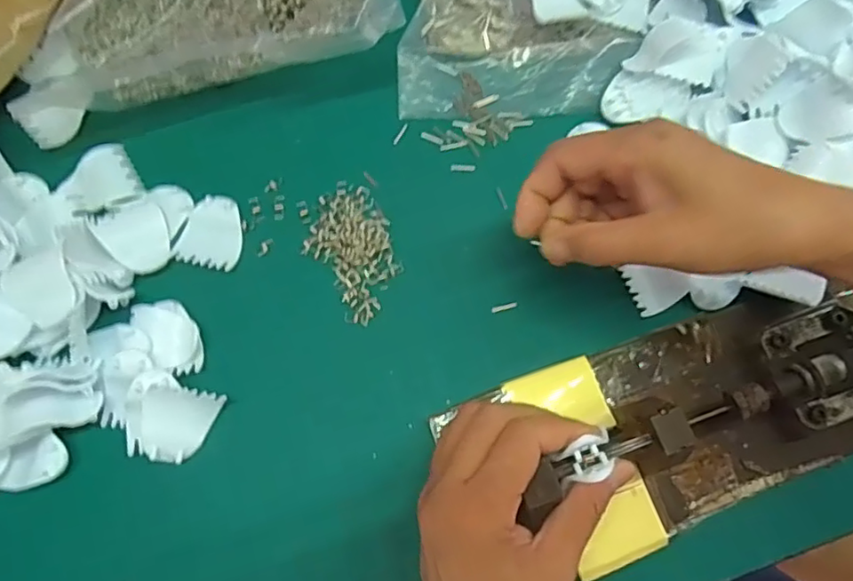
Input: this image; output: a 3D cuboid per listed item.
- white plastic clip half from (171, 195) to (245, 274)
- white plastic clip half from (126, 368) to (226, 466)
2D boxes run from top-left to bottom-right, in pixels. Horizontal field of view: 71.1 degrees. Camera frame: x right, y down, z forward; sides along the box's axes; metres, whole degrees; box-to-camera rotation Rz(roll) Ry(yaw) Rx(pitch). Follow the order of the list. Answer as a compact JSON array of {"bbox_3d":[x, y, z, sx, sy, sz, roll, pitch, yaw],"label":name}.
[{"bbox_3d":[-0.129,-0.036,0.365,0.038,0.006,0.044,14,74,3],"label":"white plastic clip half"},{"bbox_3d":[-0.140,0.069,0.320,0.043,0.022,0.044,23,75,6],"label":"white plastic clip half"}]

